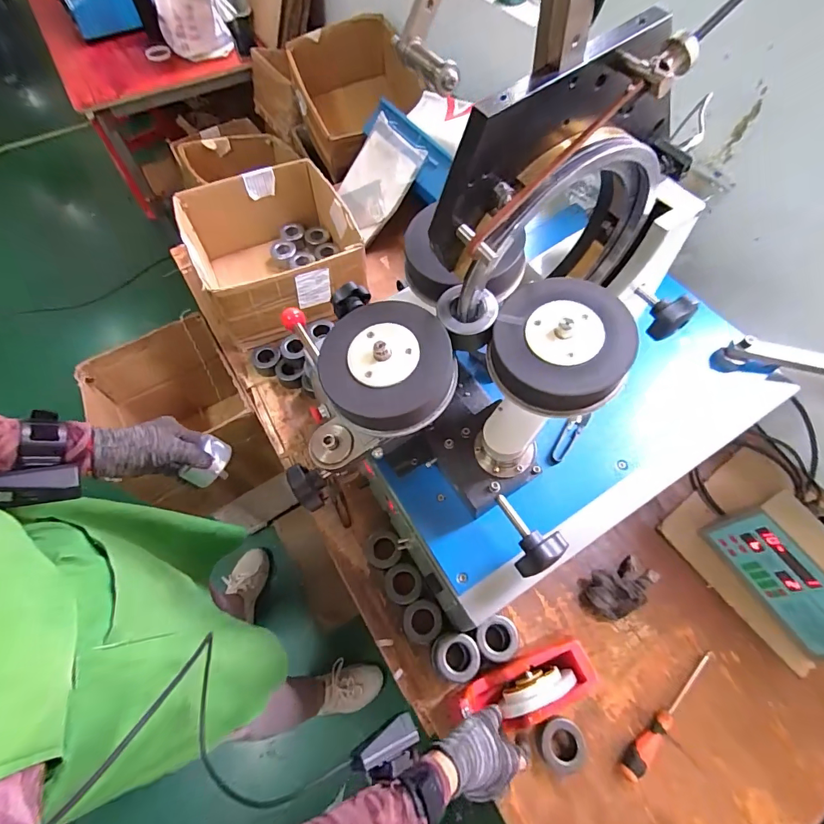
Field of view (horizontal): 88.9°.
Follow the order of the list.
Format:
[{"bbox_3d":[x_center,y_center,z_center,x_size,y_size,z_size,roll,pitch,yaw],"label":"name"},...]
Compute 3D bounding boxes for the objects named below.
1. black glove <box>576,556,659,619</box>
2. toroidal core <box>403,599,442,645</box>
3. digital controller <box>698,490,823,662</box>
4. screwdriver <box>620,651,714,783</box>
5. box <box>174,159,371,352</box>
[{"bbox_3d":[0.336,0.285,0.674,0.120,0.065,0.075,-18,63,-9],"label":"black glove"},{"bbox_3d":[0.017,0.329,0.660,0.059,0.030,0.060,0,62,0],"label":"toroidal core"},{"bbox_3d":[0.584,0.243,0.626,0.066,0.166,0.225,-26,65,-13],"label":"digital controller"},{"bbox_3d":[0.380,0.437,0.611,0.224,0.028,0.026,-34,67,-16],"label":"screwdriver"},{"bbox_3d":[-0.294,-0.358,0.963,0.348,0.199,0.342,-22,64,-11],"label":"box"}]

